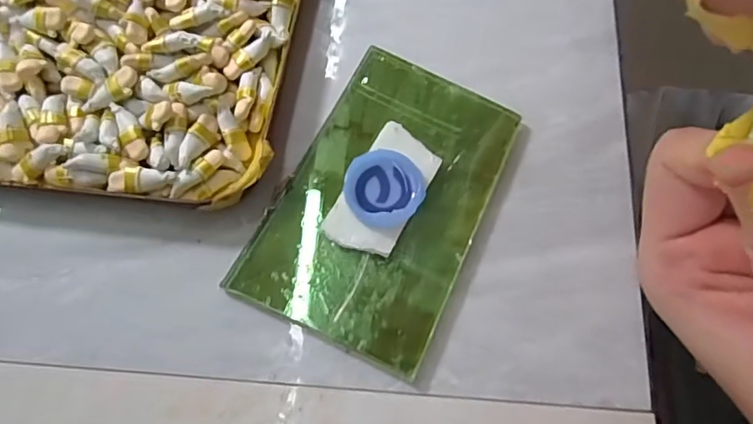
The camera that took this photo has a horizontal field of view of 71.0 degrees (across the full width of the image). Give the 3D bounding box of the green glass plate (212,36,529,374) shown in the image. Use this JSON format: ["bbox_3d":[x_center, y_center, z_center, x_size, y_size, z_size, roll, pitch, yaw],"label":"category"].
[{"bbox_3d":[0.003,-0.006,0.184,0.067,0.006,0.102,25,73,7],"label":"green glass plate"}]

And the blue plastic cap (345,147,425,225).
[{"bbox_3d":[0.003,-0.008,0.180,0.026,0.006,0.027,0,71,-1],"label":"blue plastic cap"}]

